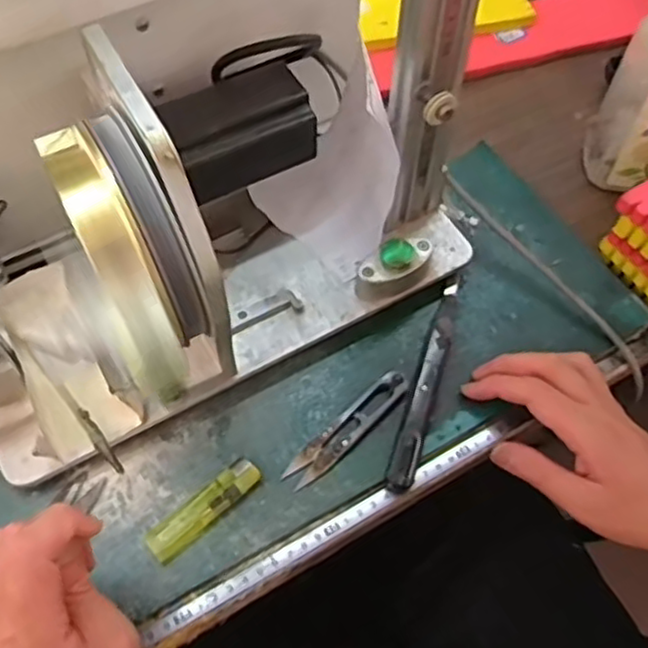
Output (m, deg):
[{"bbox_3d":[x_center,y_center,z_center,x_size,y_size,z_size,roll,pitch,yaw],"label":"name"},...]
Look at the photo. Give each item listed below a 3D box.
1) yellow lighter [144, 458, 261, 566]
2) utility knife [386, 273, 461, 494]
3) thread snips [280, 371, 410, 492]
[{"bbox_3d":[-0.074,0.112,0.420,0.076,0.014,0.022,-39,68,-21],"label":"yellow lighter"},{"bbox_3d":[0.071,0.035,0.468,0.018,0.015,0.164,16,61,8],"label":"utility knife"},{"bbox_3d":[0.016,0.068,0.450,0.101,0.012,0.020,-40,68,-21],"label":"thread snips"}]

